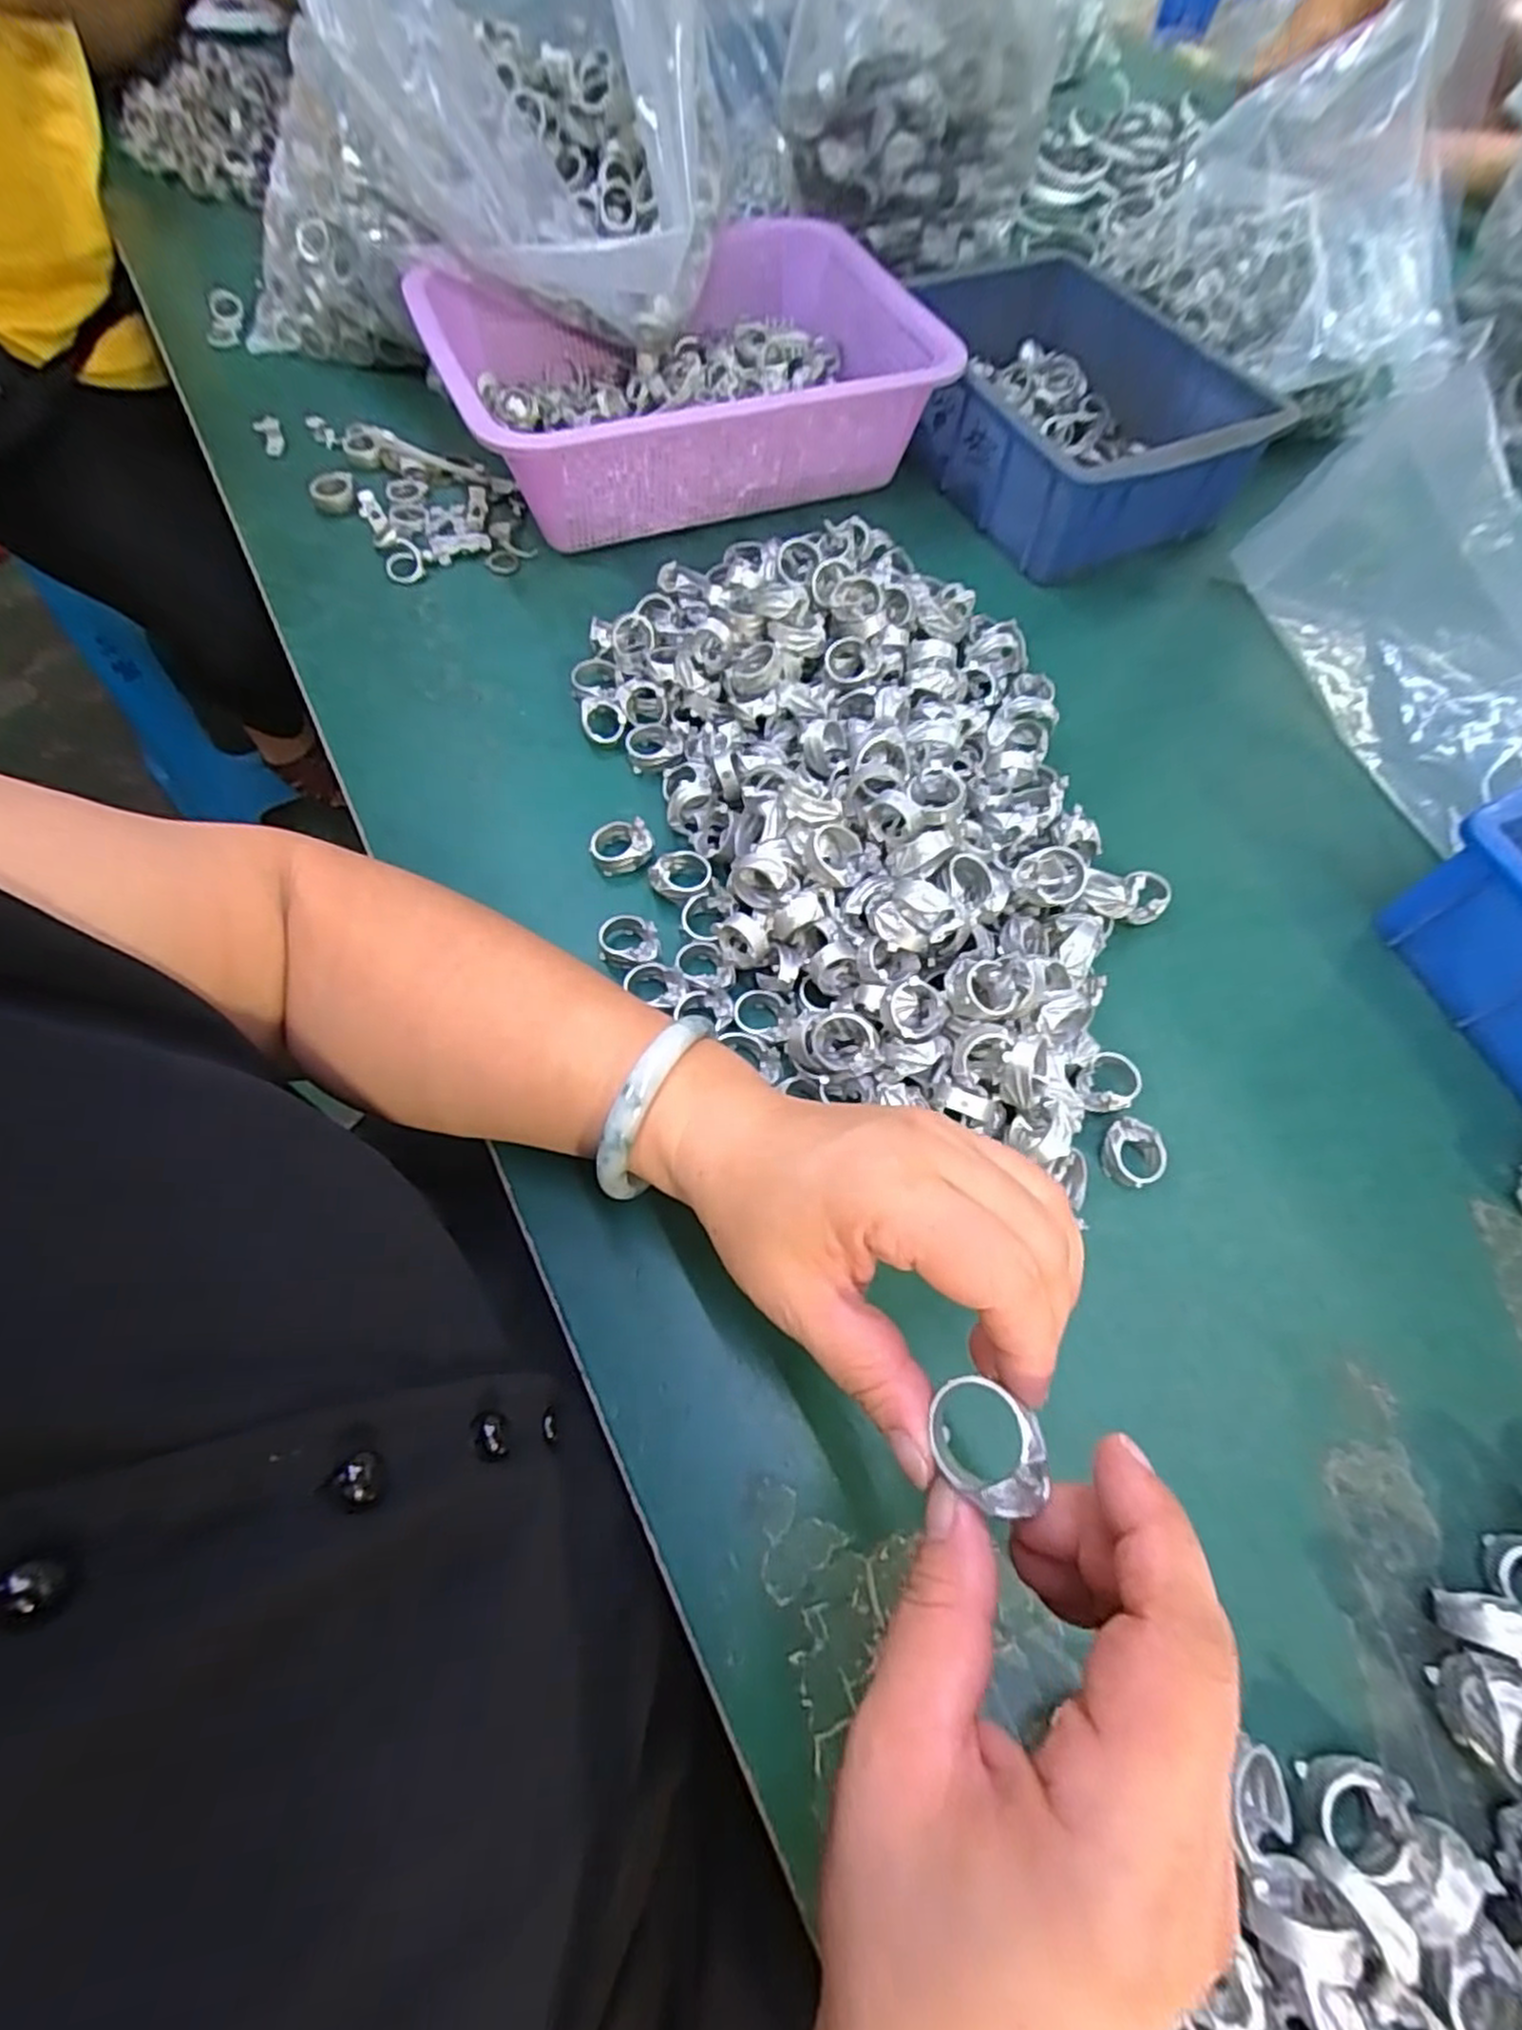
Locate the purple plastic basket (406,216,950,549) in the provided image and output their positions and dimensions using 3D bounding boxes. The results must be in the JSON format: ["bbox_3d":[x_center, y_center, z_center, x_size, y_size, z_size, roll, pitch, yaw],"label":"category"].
[{"bbox_3d":[-0.047,-0.416,0.500,0.310,0.078,0.216,-23,66,-14],"label":"purple plastic basket"}]

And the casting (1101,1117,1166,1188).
[{"bbox_3d":[0.154,0.057,0.314,0.023,0.012,0.026,-32,69,-17],"label":"casting"}]

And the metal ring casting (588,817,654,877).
[{"bbox_3d":[-0.068,-0.083,0.369,0.030,0.018,0.021,-11,64,-8],"label":"metal ring casting"}]

